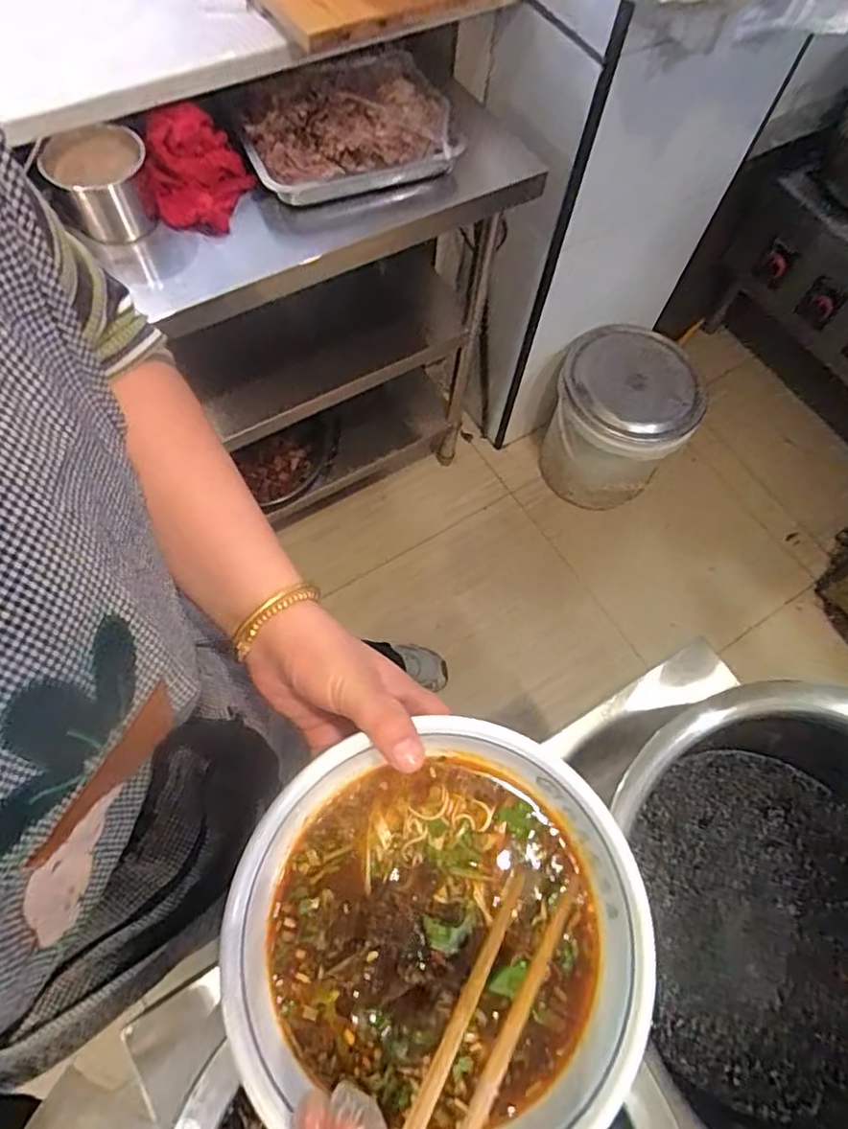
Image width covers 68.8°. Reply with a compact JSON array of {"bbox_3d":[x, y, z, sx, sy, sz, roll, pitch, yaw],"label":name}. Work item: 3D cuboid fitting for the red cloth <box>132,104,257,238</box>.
[{"bbox_3d":[-0.292,-0.496,0.784,0.125,0.037,0.135,26,94,-25],"label":"red cloth"}]

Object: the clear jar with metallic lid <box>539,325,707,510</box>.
[{"bbox_3d":[0.444,-0.325,1.448,0.287,0.344,0.280,-1,65,2],"label":"clear jar with metallic lid"}]

